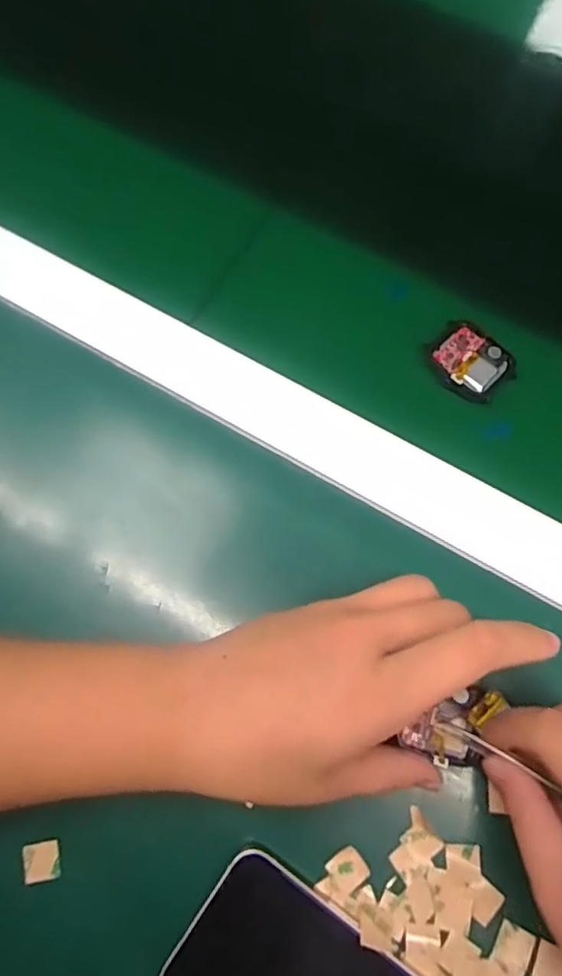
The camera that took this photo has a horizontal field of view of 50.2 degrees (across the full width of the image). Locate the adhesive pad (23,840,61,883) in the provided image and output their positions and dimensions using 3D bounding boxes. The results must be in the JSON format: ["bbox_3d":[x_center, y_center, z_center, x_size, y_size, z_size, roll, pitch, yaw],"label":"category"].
[{"bbox_3d":[-0.109,0.171,0.274,0.015,0.004,0.016,-6,73,-2],"label":"adhesive pad"}]

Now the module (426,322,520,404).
[{"bbox_3d":[0.106,-0.071,0.340,0.046,0.009,0.039,42,78,12],"label":"module"}]

